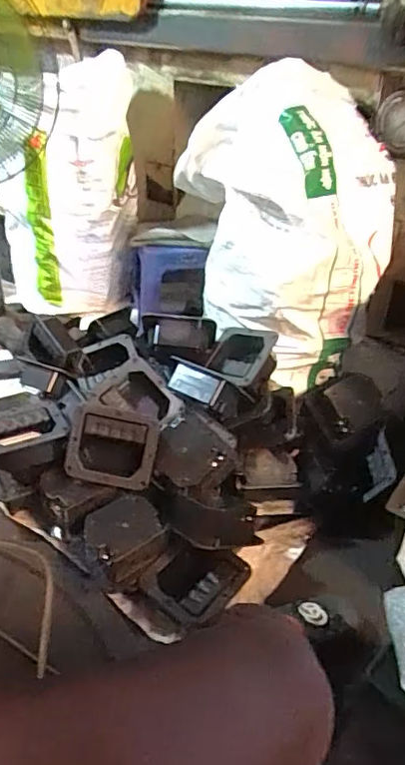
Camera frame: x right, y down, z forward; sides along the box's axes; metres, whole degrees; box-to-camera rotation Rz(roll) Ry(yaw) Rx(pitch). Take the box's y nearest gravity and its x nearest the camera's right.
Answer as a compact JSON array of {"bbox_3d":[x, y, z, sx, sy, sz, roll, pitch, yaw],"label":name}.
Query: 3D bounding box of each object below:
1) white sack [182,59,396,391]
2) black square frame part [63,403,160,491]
[{"bbox_3d":[0.186,-0.367,1.257,0.462,0.523,0.507,18,38,21],"label":"white sack"},{"bbox_3d":[-0.154,0.108,0.971,0.152,0.136,0.060,5,5,1],"label":"black square frame part"}]

